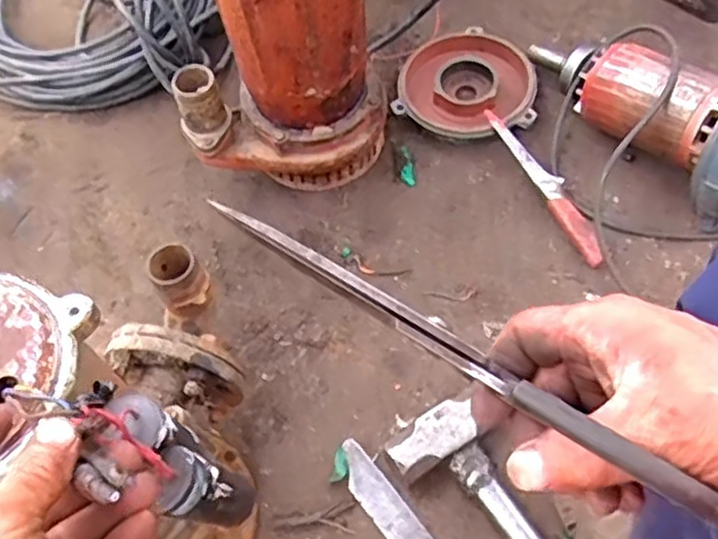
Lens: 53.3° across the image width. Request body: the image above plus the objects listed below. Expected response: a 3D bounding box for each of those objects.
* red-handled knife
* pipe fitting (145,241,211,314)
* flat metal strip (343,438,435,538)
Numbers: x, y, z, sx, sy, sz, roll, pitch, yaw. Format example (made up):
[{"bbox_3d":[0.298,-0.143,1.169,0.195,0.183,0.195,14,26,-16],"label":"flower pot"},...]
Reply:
[{"bbox_3d":[0.238,-0.109,0.901,0.037,0.027,0.249,-23,62,-11],"label":"red-handled knife"},{"bbox_3d":[-0.174,0.009,0.700,0.046,0.066,0.050,-1,60,1],"label":"pipe fitting"},{"bbox_3d":[0.028,0.246,0.739,0.038,0.004,0.155,-39,64,-10],"label":"flat metal strip"}]

